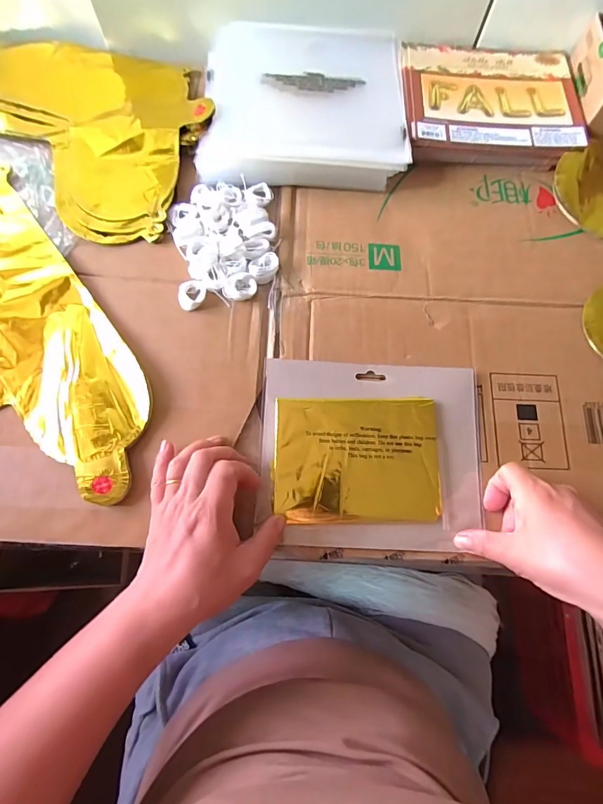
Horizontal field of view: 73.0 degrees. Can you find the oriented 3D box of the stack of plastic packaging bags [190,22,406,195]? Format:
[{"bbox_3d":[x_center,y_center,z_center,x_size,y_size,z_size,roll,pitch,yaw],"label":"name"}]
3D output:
[{"bbox_3d":[0.003,-0.345,0.469,0.221,0.030,0.227,0,71,-2],"label":"stack of plastic packaging bags"}]

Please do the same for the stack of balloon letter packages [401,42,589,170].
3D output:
[{"bbox_3d":[0.223,-0.359,0.490,0.201,0.029,0.178,2,71,-2],"label":"stack of balloon letter packages"}]

